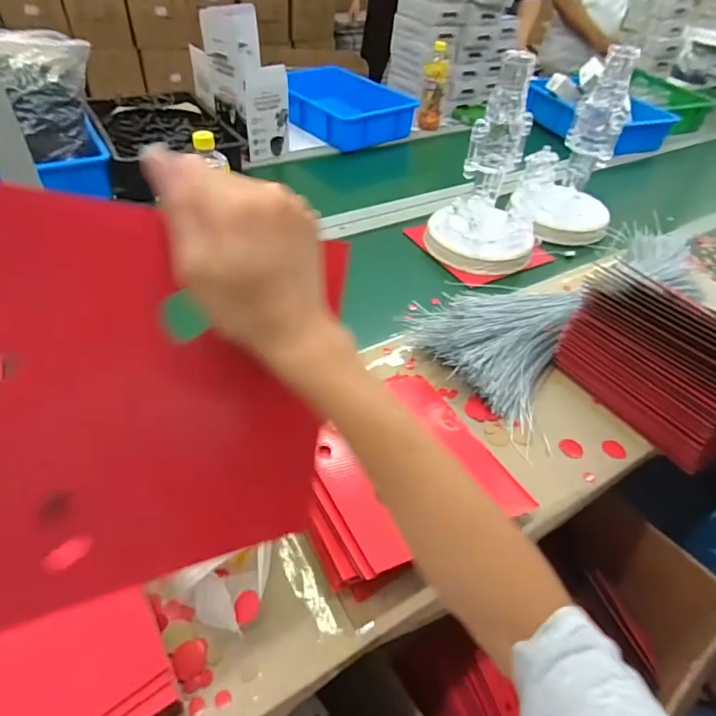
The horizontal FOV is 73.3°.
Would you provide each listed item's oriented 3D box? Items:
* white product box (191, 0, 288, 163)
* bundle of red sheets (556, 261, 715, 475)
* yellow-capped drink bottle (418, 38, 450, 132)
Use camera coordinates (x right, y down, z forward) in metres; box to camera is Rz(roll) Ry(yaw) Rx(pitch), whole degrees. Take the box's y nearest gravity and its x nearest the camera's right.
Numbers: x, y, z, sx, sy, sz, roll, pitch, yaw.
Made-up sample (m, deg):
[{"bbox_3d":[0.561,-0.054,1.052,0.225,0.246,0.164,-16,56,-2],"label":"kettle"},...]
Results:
[{"bbox_3d":[-0.287,-0.675,1.172,0.151,0.274,0.258,-21,50,-24],"label":"white product box"},{"bbox_3d":[0.379,0.004,0.617,0.109,0.142,0.243,-28,53,-29],"label":"bundle of red sheets"},{"bbox_3d":[0.218,-0.769,1.374,0.073,0.200,0.091,7,44,2],"label":"yellow-capped drink bottle"}]

